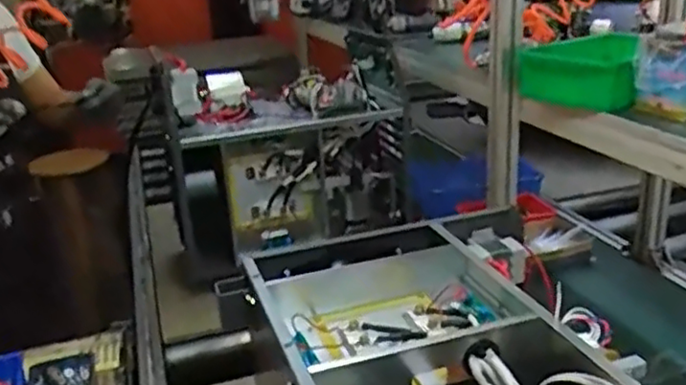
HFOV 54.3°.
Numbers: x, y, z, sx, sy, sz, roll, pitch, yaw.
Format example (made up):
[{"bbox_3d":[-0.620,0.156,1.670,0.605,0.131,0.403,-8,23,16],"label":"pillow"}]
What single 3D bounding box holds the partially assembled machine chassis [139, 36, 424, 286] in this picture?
[{"bbox_3d":[-0.142,-0.079,1.416,0.531,0.386,0.262,-10,22,-18],"label":"partially assembled machine chassis"}]

